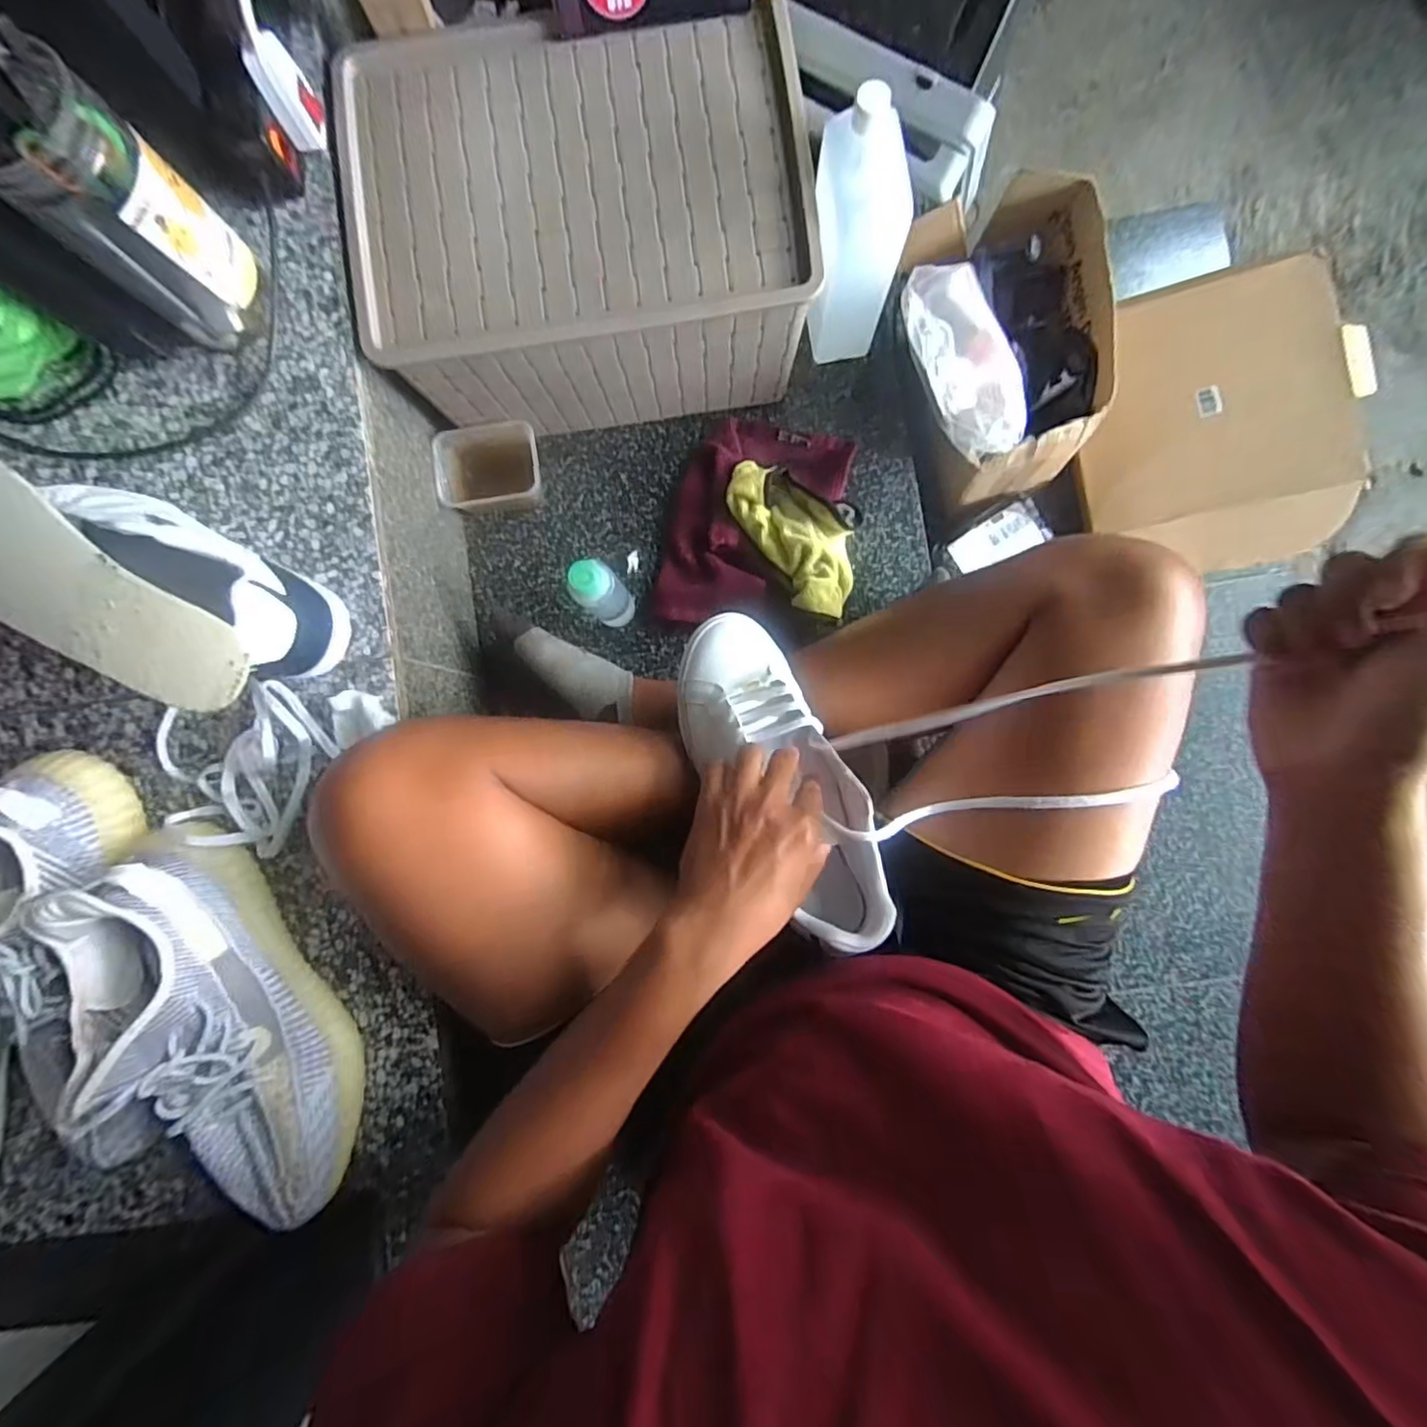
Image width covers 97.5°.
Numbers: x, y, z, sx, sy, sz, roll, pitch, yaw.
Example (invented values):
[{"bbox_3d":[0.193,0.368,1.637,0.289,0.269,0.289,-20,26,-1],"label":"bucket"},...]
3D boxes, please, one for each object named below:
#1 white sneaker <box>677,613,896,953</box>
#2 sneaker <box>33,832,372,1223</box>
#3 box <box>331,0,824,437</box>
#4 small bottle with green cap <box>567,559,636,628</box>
[{"bbox_3d":[0.054,0.046,0.503,0.108,0.089,0.275,-28,78,1],"label":"white sneaker"},{"bbox_3d":[-0.356,0.228,0.446,0.107,0.120,0.289,-27,87,1],"label":"sneaker"},{"bbox_3d":[-0.115,-0.453,0.604,0.390,0.156,0.280,-8,88,2],"label":"box"},{"bbox_3d":[-0.108,-0.116,0.621,0.042,0.136,0.037,-43,87,0],"label":"small bottle with green cap"}]

